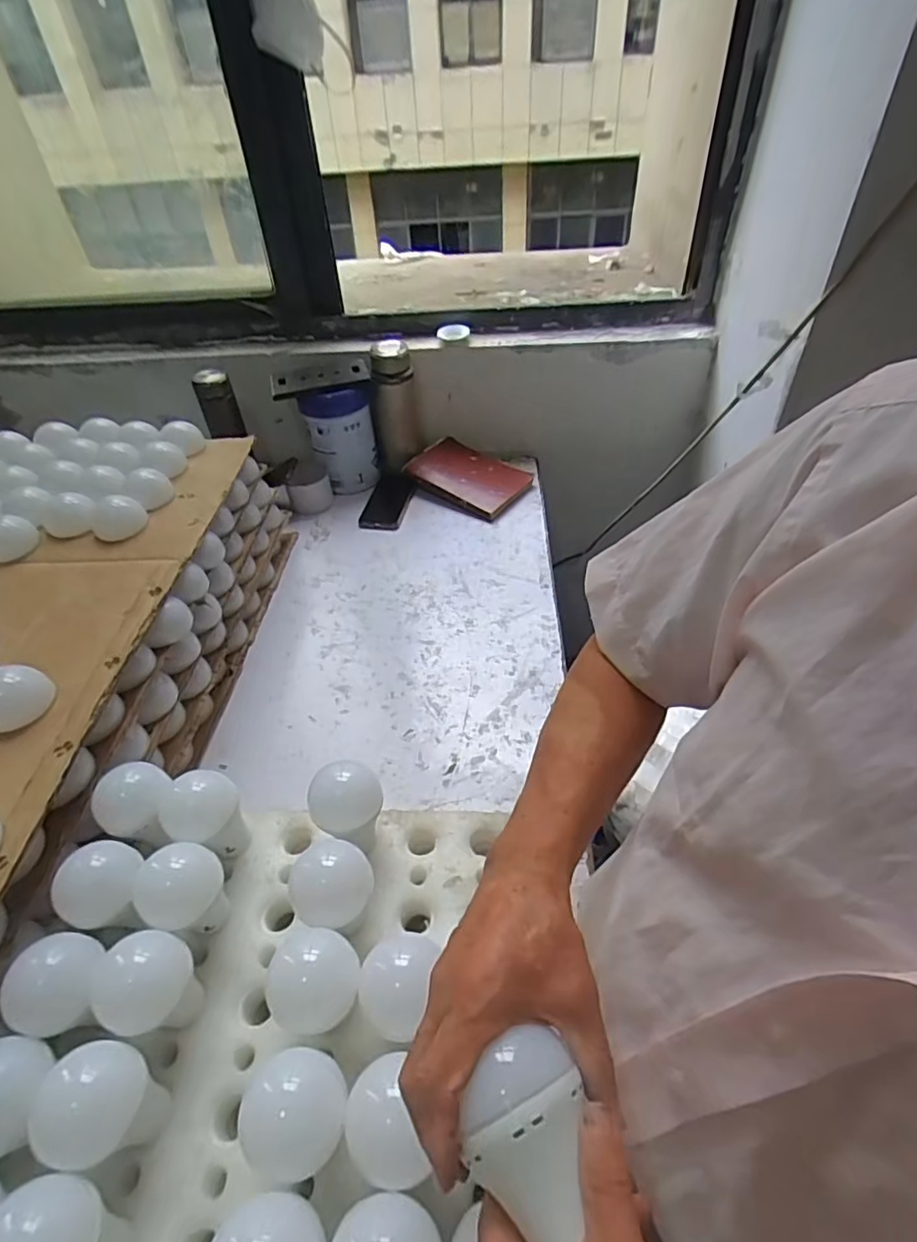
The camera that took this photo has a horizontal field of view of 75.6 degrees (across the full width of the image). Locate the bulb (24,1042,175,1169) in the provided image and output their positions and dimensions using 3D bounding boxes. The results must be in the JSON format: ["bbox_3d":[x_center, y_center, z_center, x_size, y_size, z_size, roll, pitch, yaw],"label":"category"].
[{"bbox_3d":[-0.240,0.332,0.404,0.057,0.076,0.062,-2,45,2],"label":"bulb"}]

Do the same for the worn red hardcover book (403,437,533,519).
[{"bbox_3d":[0.022,-0.283,1.128,0.217,0.016,0.141,31,56,19],"label":"worn red hardcover book"}]

